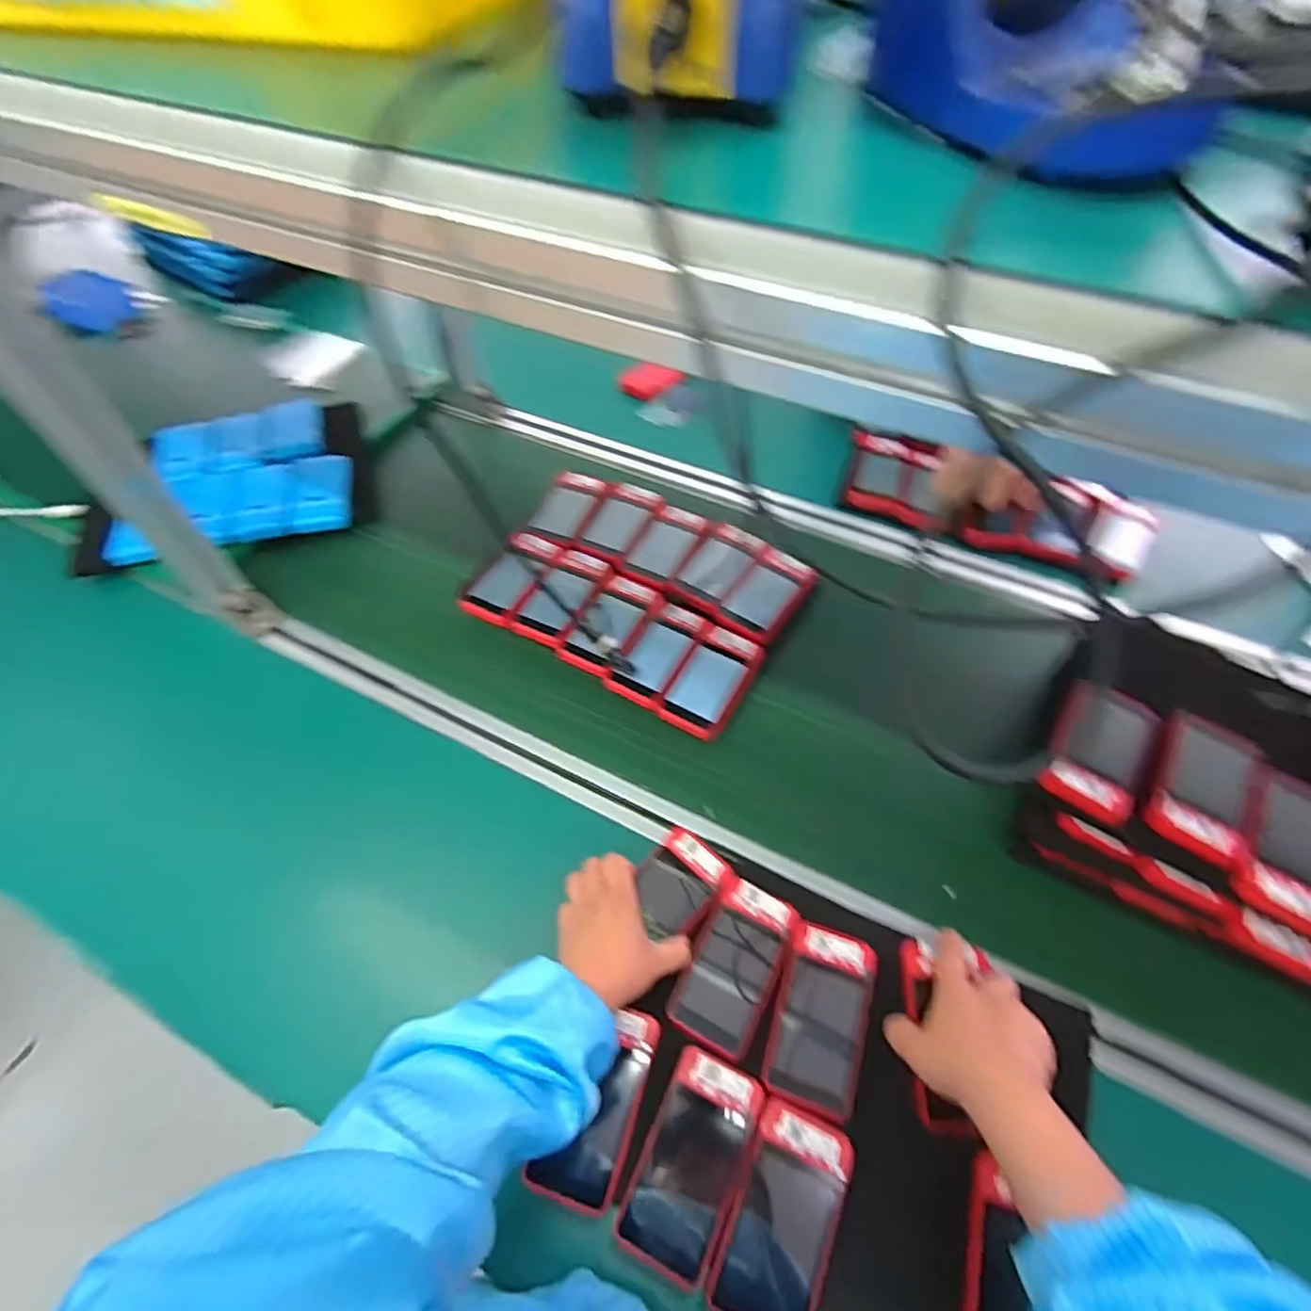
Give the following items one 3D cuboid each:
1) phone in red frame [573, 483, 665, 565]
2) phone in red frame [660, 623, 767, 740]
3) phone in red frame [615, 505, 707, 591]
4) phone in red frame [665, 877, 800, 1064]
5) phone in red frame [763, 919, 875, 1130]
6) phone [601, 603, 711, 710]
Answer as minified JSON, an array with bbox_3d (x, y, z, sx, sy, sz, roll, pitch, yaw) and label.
[{"bbox_3d":[-0.044,-0.165,0.801,0.073,0.011,0.126,19,57,14],"label":"phone in red frame"},{"bbox_3d":[0.059,0.026,0.670,0.067,0.019,0.120,24,59,17],"label":"phone in red frame"},{"bbox_3d":[0.011,-0.132,0.771,0.069,0.014,0.128,25,59,17],"label":"phone in red frame"},{"bbox_3d":[0.063,0.239,0.512,0.064,0.008,0.118,23,58,16],"label":"phone in red frame"},{"bbox_3d":[0.125,0.268,0.490,0.065,0.008,0.122,16,57,12],"label":"phone in red frame"},{"bbox_3d":[0.003,-0.003,0.684,0.063,0.024,0.114,26,59,18],"label":"phone"}]

